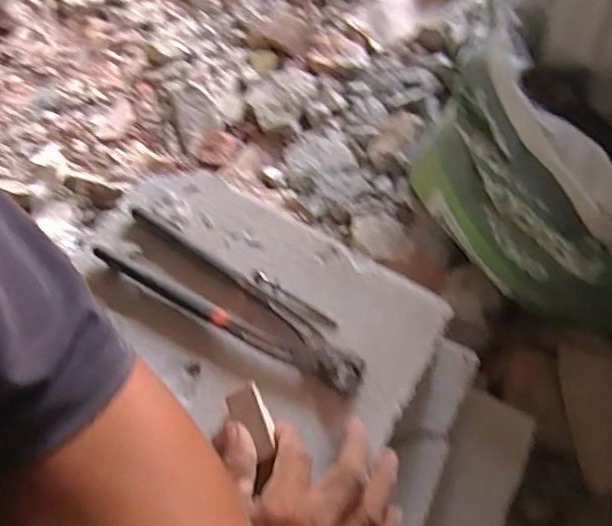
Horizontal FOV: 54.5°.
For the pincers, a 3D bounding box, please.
[{"bbox_3d":[-0.055,0.029,0.432,0.216,0.013,0.048,31,65,16],"label":"pincers"}]

